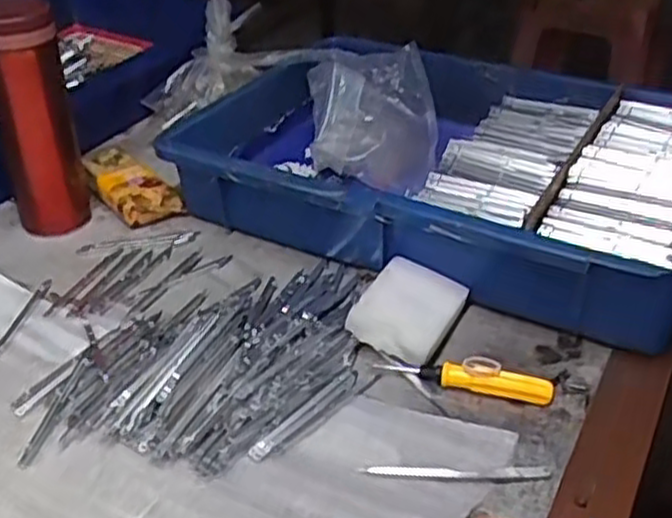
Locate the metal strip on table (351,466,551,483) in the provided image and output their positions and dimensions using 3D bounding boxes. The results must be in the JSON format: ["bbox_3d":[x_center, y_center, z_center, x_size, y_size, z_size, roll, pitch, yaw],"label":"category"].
[{"bbox_3d":[0.069,0.122,0.443,0.108,0.004,0.010,0,34,2],"label":"metal strip on table"}]

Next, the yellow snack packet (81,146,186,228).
[{"bbox_3d":[-0.190,-0.063,0.699,0.051,0.036,0.111,-29,43,-35],"label":"yellow snack packet"}]

